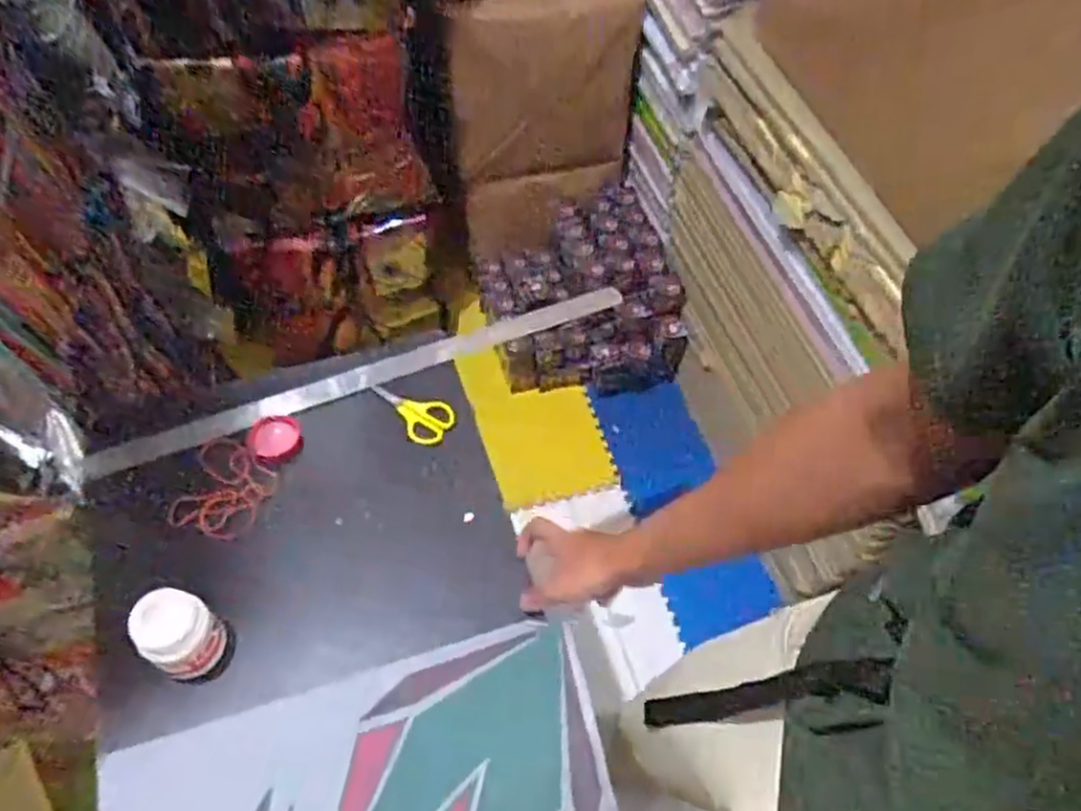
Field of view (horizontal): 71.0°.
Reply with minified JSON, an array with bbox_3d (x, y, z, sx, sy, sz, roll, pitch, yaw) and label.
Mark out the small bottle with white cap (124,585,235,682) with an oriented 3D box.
[{"bbox_3d":[-0.312,0.202,0.660,0.057,0.084,0.057,0,56,0],"label":"small bottle with white cap"}]

